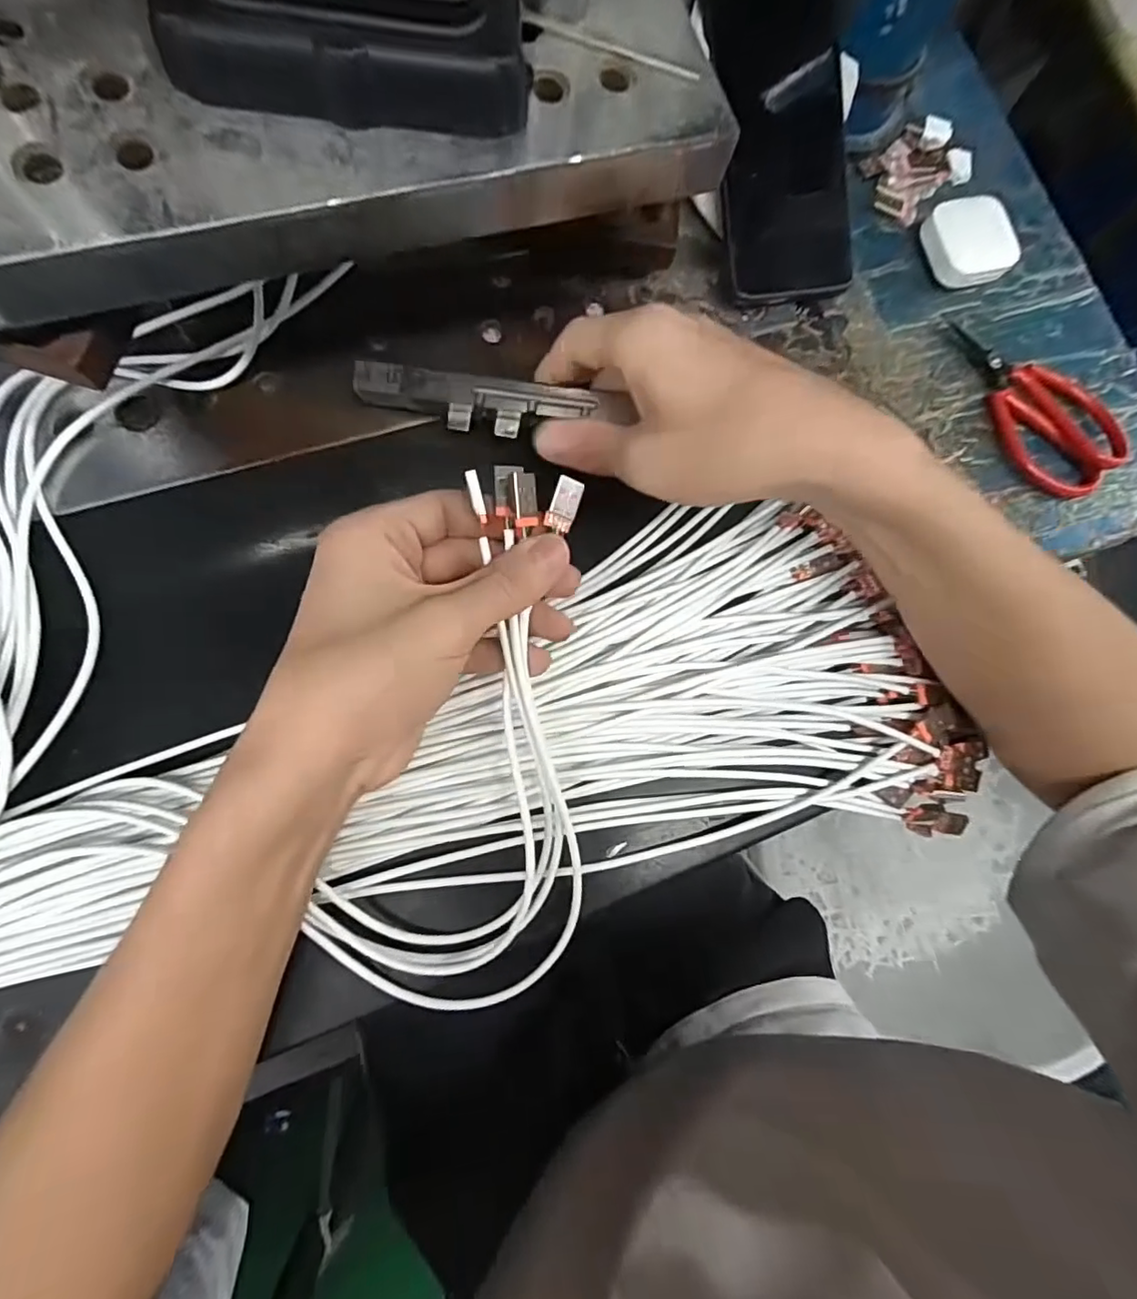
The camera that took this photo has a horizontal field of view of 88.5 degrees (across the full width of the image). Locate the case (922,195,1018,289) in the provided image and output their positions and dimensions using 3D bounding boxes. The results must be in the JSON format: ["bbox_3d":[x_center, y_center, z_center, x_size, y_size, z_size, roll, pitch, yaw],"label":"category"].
[{"bbox_3d":[0.241,-0.242,0.351,0.045,0.021,0.048,-14,83,-9],"label":"case"}]

